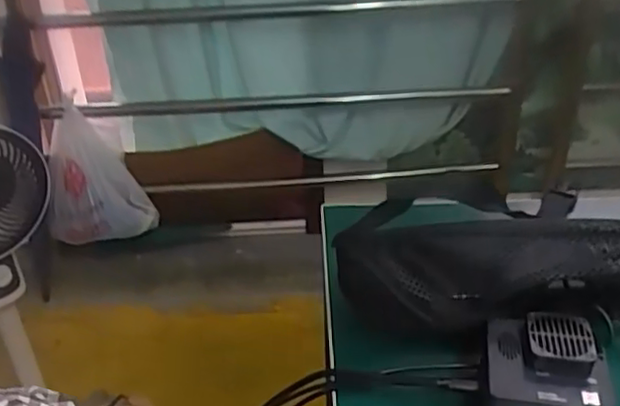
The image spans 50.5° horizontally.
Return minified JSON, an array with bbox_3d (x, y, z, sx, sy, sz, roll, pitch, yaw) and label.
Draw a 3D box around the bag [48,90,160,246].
[{"bbox_3d":[-0.507,-0.051,1.537,0.261,0.287,0.172,22,41,33],"label":"bag"}]

